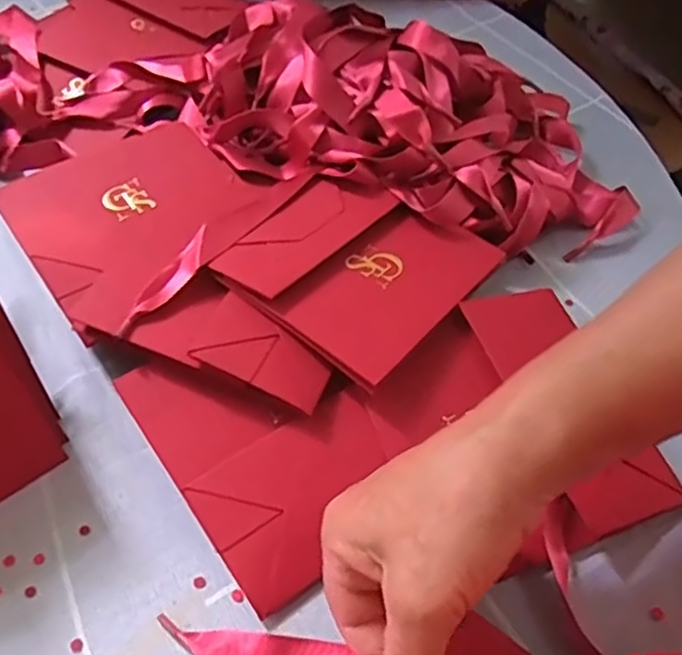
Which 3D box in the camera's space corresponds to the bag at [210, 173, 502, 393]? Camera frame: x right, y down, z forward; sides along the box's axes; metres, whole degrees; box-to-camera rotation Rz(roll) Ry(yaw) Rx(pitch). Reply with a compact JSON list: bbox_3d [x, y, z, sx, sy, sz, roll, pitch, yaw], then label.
[{"bbox_3d":[0.011,-0.041,0.379,0.121,0.008,0.135,35,51,17],"label":"bag"}]

